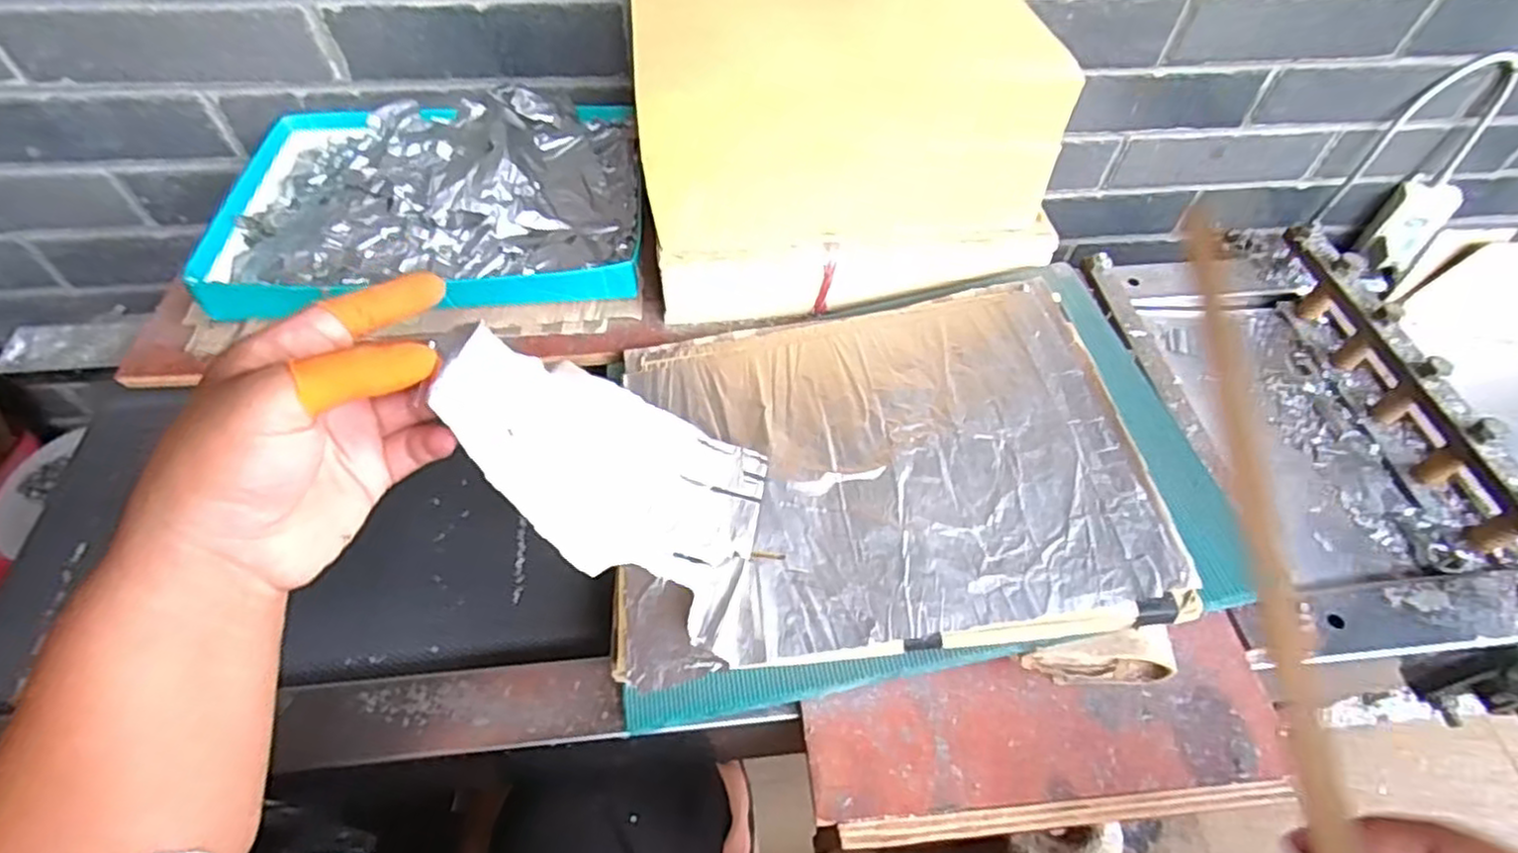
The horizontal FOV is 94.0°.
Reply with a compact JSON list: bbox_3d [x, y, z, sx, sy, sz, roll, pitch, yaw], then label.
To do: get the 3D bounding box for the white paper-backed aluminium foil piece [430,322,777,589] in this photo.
[{"bbox_3d":[-0.071,0.019,0.334,0.166,0.036,0.081,30,44,-35],"label":"white paper-backed aluminium foil piece"}]

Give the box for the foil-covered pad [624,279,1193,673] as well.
[{"bbox_3d":[0.059,0.016,0.391,0.266,0.010,0.215,-9,54,4],"label":"foil-covered pad"}]

